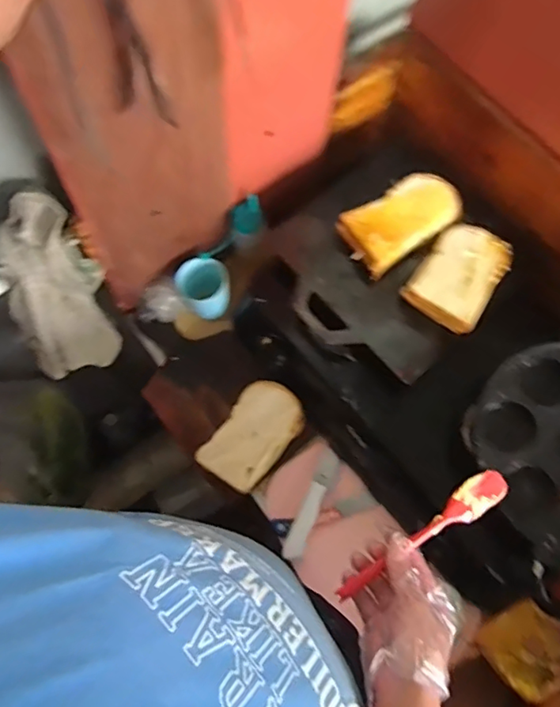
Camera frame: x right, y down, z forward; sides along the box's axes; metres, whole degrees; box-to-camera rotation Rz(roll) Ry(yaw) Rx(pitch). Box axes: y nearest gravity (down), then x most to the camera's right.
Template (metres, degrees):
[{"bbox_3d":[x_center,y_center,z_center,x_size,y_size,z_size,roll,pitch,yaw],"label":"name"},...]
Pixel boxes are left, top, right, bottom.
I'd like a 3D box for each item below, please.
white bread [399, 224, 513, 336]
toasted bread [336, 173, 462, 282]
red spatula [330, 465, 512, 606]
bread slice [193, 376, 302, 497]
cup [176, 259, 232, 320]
[{"bbox_3d":[0.251,-0.113,0.753,0.104,0.026,0.155,34,73,12],"label":"white bread"},{"bbox_3d":[0.175,-0.191,0.781,0.164,0.038,0.095,-32,72,-11],"label":"toasted bread"},{"bbox_3d":[0.140,0.178,0.531,0.197,0.010,0.033,-33,72,-8],"label":"red spatula"},{"bbox_3d":[-0.039,0.116,0.793,0.097,0.025,0.157,36,73,13],"label":"bread slice"},{"bbox_3d":[-0.118,-0.102,0.876,0.078,0.089,0.068,39,74,14],"label":"cup"}]

